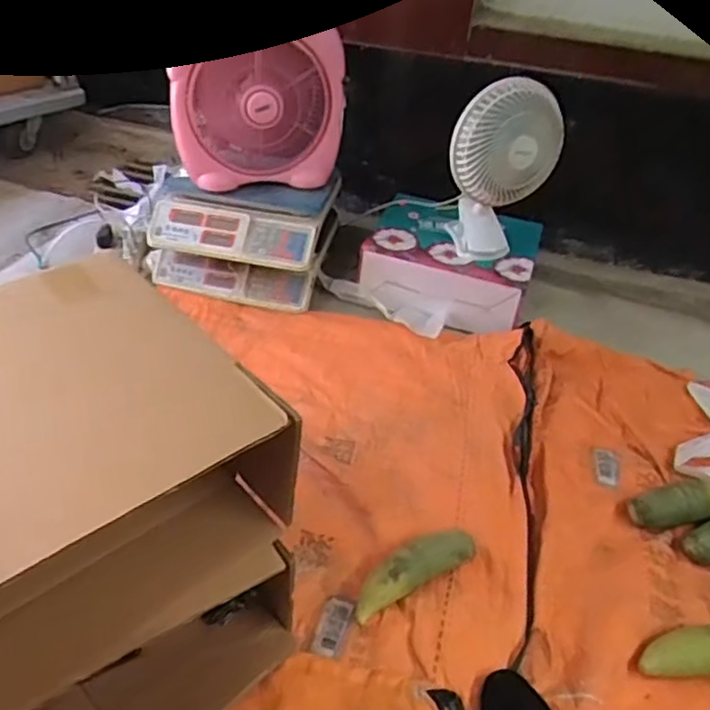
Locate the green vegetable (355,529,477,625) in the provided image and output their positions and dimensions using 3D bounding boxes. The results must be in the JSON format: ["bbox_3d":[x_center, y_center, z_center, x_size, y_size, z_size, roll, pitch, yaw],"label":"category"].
[{"bbox_3d":[0.079,0.279,0.874,0.187,0.048,0.047,-20,45,-27],"label":"green vegetable"}]

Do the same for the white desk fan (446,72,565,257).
[{"bbox_3d":[0.265,-0.328,1.208,0.176,0.339,0.133,14,40,11],"label":"white desk fan"}]

